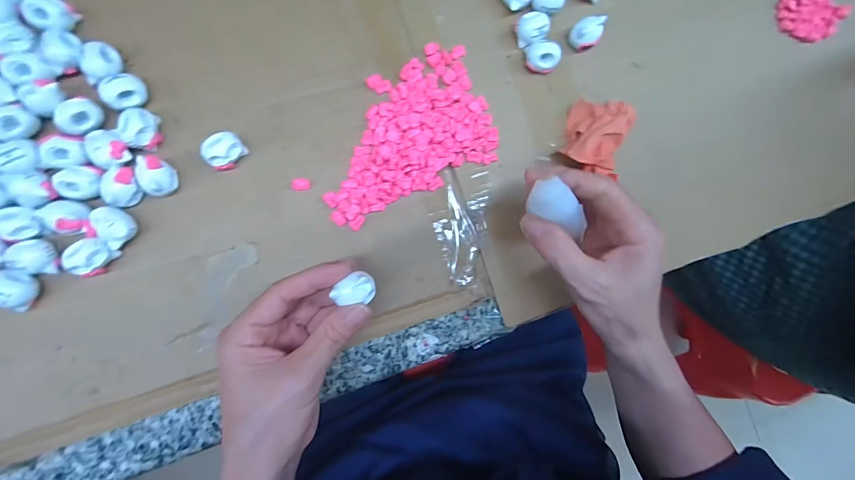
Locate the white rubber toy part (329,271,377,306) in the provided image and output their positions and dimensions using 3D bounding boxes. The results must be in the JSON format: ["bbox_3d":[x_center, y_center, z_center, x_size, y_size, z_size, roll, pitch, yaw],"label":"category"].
[{"bbox_3d":[-0.044,0.029,0.230,0.024,0.008,0.019,2,88,-9],"label":"white rubber toy part"}]

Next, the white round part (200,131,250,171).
[{"bbox_3d":[-0.141,-0.062,0.264,0.026,0.022,0.020,-39,94,-8],"label":"white round part"}]

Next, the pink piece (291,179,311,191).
[{"bbox_3d":[-0.092,-0.040,0.277,0.013,0.006,0.009,-3,89,-9],"label":"pink piece"}]

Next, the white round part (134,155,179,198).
[{"bbox_3d":[-0.182,-0.043,0.256,0.021,0.020,0.026,13,87,-8],"label":"white round part"}]

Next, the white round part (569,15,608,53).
[{"bbox_3d":[0.126,-0.165,0.303,0.023,0.019,0.023,0,88,-9],"label":"white round part"}]

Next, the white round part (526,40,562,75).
[{"bbox_3d":[0.090,-0.144,0.299,0.023,0.017,0.022,0,88,-9],"label":"white round part"}]

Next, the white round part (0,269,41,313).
[{"bbox_3d":[-0.261,0.032,0.238,0.019,0.020,0.026,2,88,-9],"label":"white round part"}]

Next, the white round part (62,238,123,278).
[{"bbox_3d":[-0.219,0.010,0.248,0.020,0.017,0.024,37,84,-6],"label":"white round part"}]

